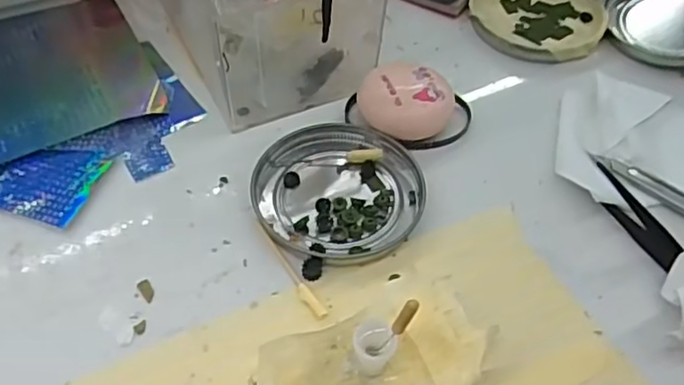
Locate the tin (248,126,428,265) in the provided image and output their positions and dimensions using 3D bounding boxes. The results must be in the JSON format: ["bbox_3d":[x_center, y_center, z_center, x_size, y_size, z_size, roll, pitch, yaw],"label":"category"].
[{"bbox_3d":[-0.001,-0.002,0.306,0.077,0.008,0.075,1,52,-1],"label":"tin"}]

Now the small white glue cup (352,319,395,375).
[{"bbox_3d":[0.010,0.052,0.215,0.013,0.019,0.013,2,50,-2],"label":"small white glue cup"}]

